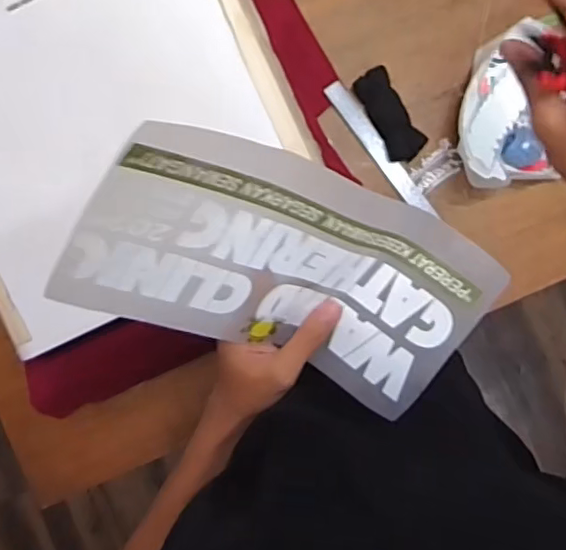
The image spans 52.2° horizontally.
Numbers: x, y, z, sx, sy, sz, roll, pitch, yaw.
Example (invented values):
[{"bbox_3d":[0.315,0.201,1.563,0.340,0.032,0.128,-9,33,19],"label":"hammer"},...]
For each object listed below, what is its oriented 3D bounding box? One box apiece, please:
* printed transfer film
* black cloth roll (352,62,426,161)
[{"bbox_3d":[0.007,0.000,0.366,0.263,0.079,0.127,19,92,-29],"label":"printed transfer film"},{"bbox_3d":[0.145,-0.216,0.790,0.049,0.028,0.127,-30,89,2],"label":"black cloth roll"}]

